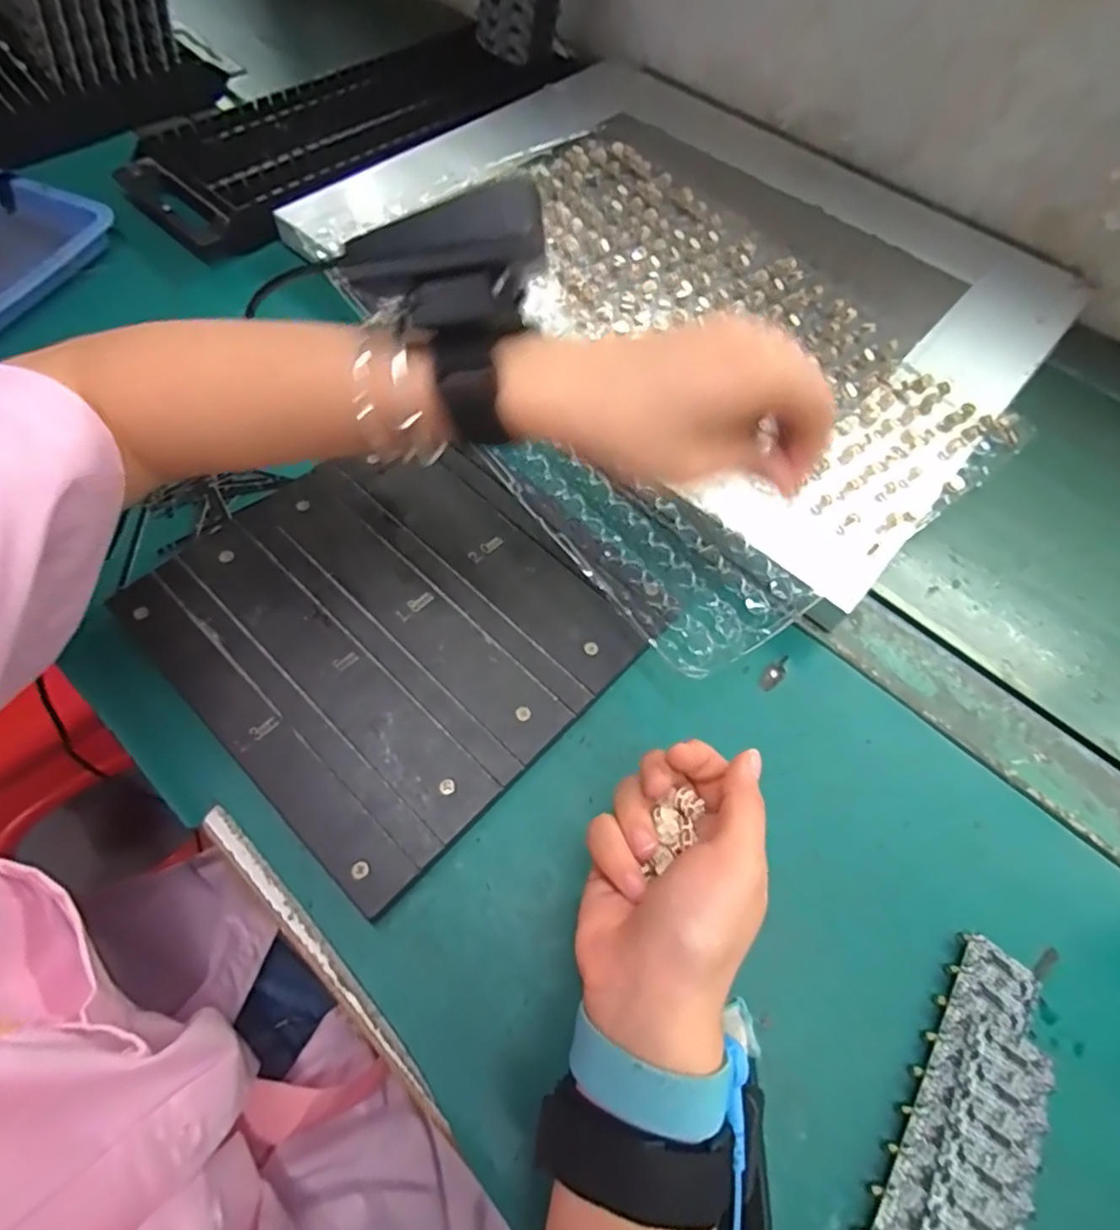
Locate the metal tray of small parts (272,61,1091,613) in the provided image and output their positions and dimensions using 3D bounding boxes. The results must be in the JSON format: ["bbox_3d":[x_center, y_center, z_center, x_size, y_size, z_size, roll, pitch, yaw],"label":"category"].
[{"bbox_3d":[0.107,-0.283,0.507,0.508,0.032,0.412,39,66,16],"label":"metal tray of small parts"}]

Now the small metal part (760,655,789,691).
[{"bbox_3d":[0.124,0.033,0.361,0.011,0.004,0.026,36,66,15],"label":"small metal part"}]

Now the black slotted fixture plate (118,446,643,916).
[{"bbox_3d":[-0.095,0.005,0.354,0.222,0.020,0.202,42,67,17],"label":"black slotted fixture plate"}]

